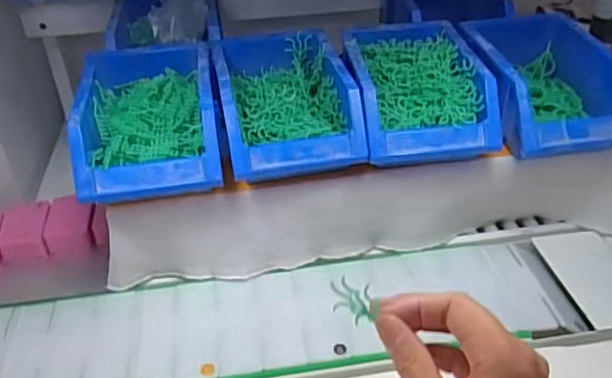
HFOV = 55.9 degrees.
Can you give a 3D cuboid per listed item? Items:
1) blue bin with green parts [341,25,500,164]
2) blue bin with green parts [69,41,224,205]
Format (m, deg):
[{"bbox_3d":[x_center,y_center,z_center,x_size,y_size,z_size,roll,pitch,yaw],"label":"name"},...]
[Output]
[{"bbox_3d":[0.108,-0.103,0.583,0.124,0.066,0.185,-5,36,-4],"label":"blue bin with green parts"},{"bbox_3d":[-0.146,-0.071,0.548,0.123,0.069,0.186,-7,37,-6],"label":"blue bin with green parts"}]

